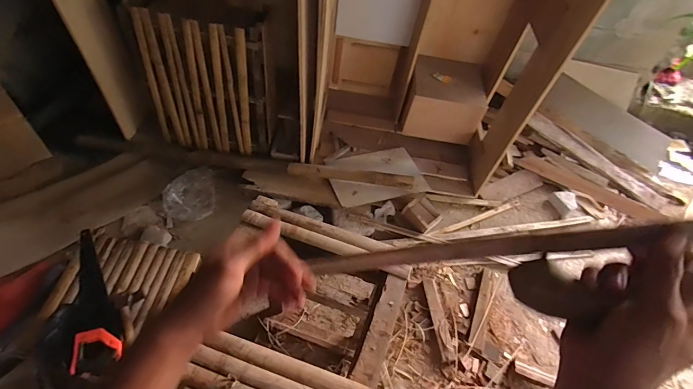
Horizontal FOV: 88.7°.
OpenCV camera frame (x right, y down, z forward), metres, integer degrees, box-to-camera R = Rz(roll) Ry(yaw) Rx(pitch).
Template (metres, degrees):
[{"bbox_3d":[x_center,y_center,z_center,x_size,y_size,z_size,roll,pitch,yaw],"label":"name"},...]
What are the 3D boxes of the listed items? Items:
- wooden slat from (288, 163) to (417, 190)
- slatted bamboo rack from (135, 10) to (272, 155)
[{"bbox_3d":[0.023,-0.096,1.761,0.623,0.035,0.069,6,59,-1],"label":"wooden slat"},{"bbox_3d":[-0.625,-0.460,1.576,0.567,0.670,0.064,9,46,-5],"label":"slatted bamboo rack"}]

